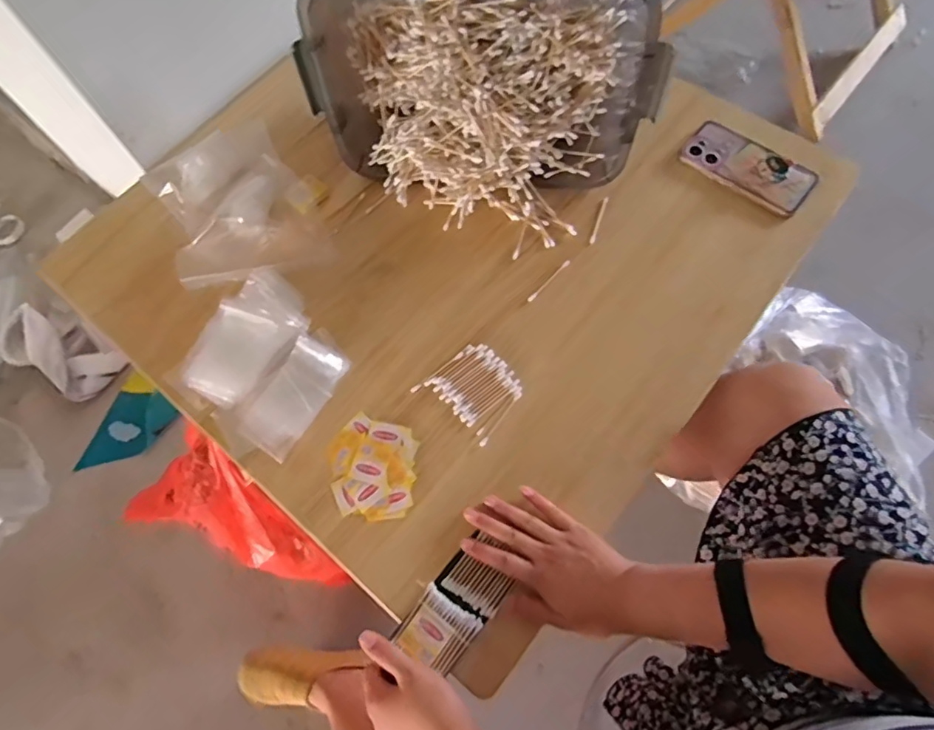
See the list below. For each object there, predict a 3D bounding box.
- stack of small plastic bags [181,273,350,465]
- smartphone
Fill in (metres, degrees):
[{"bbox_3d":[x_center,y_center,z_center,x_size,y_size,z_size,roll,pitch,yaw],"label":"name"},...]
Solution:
[{"bbox_3d":[-0.266,-0.031,0.638,0.113,0.031,0.178,37,73,17],"label":"stack of small plastic bags"},{"bbox_3d":[0.363,-0.259,0.705,0.161,0.016,0.086,35,81,15],"label":"smartphone"}]

